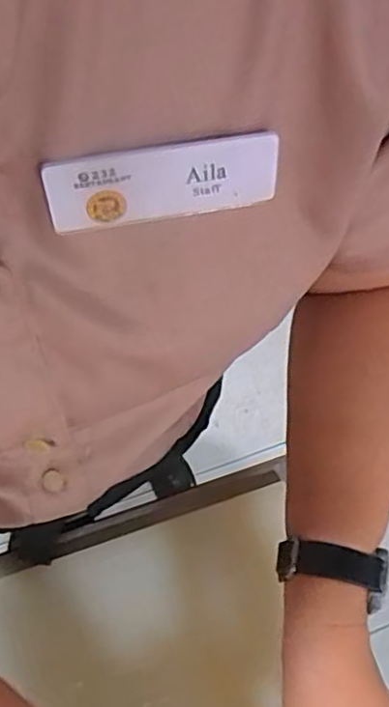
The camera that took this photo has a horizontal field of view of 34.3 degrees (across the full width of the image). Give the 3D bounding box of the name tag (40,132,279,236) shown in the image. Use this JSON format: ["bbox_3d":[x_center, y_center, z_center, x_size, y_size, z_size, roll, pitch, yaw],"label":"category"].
[{"bbox_3d":[-0.010,-0.055,0.205,0.074,0.026,0.004,-10,44,-8],"label":"name tag"}]

